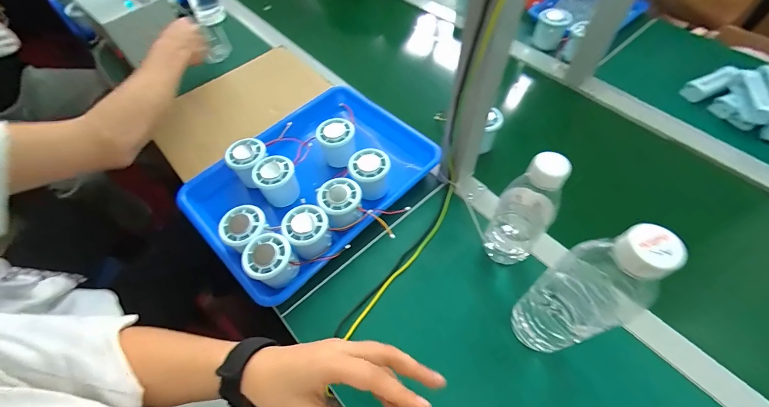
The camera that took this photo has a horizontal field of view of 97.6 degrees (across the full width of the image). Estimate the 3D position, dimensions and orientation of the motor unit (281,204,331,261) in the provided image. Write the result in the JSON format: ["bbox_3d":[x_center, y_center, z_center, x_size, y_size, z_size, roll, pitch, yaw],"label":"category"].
[{"bbox_3d":[-0.099,0.037,0.434,0.054,0.047,0.052,0,58,1],"label":"motor unit"}]

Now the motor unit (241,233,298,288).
[{"bbox_3d":[-0.138,0.072,0.413,0.055,0.046,0.055,0,58,1],"label":"motor unit"}]

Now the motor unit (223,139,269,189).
[{"bbox_3d":[-0.200,-0.059,0.504,0.059,0.060,0.051,24,61,16],"label":"motor unit"}]

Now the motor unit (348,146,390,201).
[{"bbox_3d":[-0.020,-0.038,0.484,0.058,0.054,0.059,-13,58,-7],"label":"motor unit"}]

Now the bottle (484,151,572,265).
[{"bbox_3d":[0.162,0.010,0.387,0.048,0.182,0.055,9,58,7],"label":"bottle"}]

